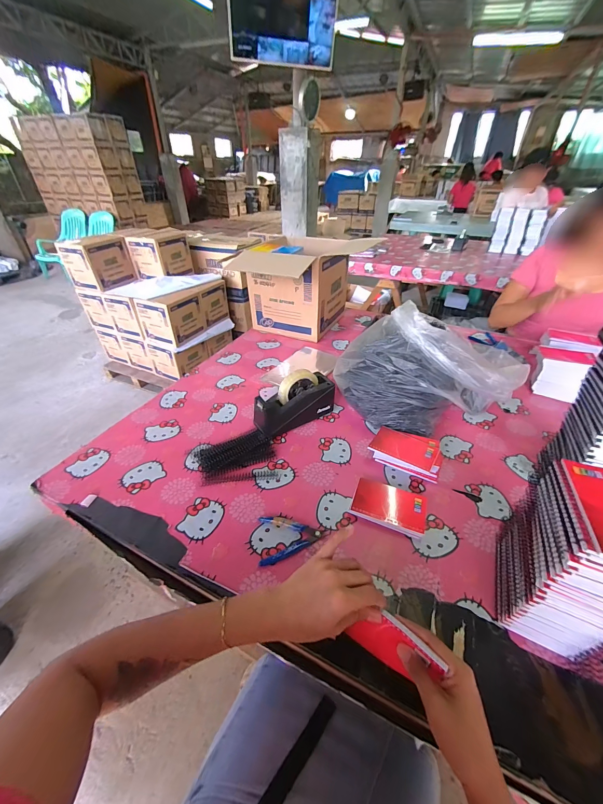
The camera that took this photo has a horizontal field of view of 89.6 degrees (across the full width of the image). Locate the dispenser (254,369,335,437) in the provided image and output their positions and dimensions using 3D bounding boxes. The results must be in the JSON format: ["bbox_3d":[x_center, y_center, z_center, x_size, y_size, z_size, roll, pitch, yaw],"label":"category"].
[{"bbox_3d":[-0.015,-0.001,0.743,0.199,0.125,0.069,-20,41,-23],"label":"dispenser"}]

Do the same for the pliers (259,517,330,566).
[{"bbox_3d":[-0.014,0.235,0.529,0.115,0.012,0.078,-5,38,-5],"label":"pliers"}]

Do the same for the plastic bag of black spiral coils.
[{"bbox_3d":[0.323,-0.096,0.751,0.422,0.209,0.246,-9,39,-11],"label":"plastic bag of black spiral coils"}]

